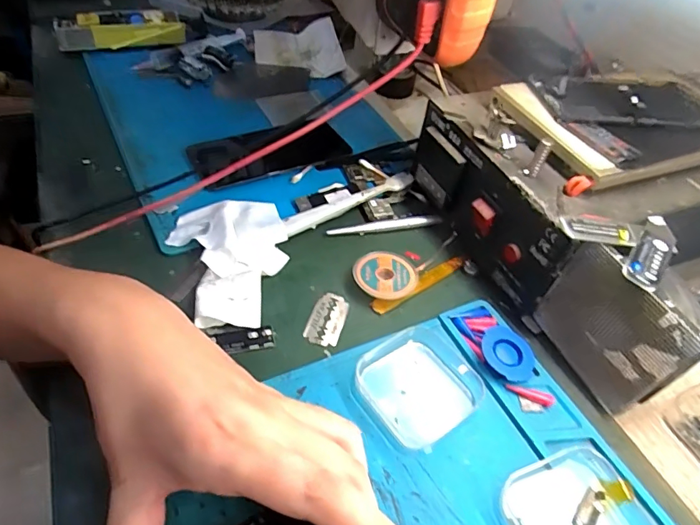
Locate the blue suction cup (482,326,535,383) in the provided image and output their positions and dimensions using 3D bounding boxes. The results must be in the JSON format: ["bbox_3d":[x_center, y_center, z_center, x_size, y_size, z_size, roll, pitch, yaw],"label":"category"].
[{"bbox_3d":[0.100,0.058,0.300,0.032,0.010,0.040,18,48,10],"label":"blue suction cup"}]

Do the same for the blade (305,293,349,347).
[{"bbox_3d":[-0.015,0.037,0.317,0.024,0.004,0.042,14,47,6],"label":"blade"}]

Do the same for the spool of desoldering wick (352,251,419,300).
[{"bbox_3d":[0.025,0.010,0.341,0.046,0.011,0.042,4,47,-4],"label":"spool of desoldering wick"}]

